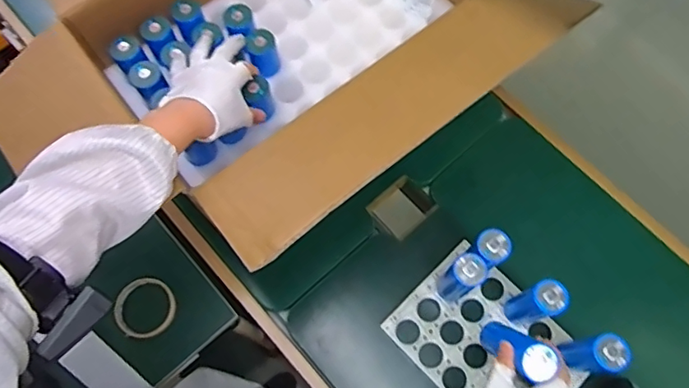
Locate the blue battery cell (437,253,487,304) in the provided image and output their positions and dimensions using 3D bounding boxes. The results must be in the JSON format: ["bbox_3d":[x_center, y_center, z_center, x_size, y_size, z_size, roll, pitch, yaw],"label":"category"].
[{"bbox_3d":[0.148,0.111,0.676,0.038,0.132,0.039,0,71,0],"label":"blue battery cell"}]

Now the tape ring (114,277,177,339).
[{"bbox_3d":[-0.297,0.169,0.782,0.085,0.014,0.087,4,67,-10],"label":"tape ring"}]

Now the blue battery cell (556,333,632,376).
[{"bbox_3d":[0.296,0.199,0.645,0.047,0.129,0.043,-1,71,-1],"label":"blue battery cell"}]

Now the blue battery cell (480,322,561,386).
[{"bbox_3d":[0.194,0.172,0.599,0.039,0.140,0.036,-8,88,-3],"label":"blue battery cell"}]

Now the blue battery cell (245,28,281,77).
[{"bbox_3d":[-0.110,-0.191,0.719,0.040,0.062,0.039,0,71,0],"label":"blue battery cell"}]

